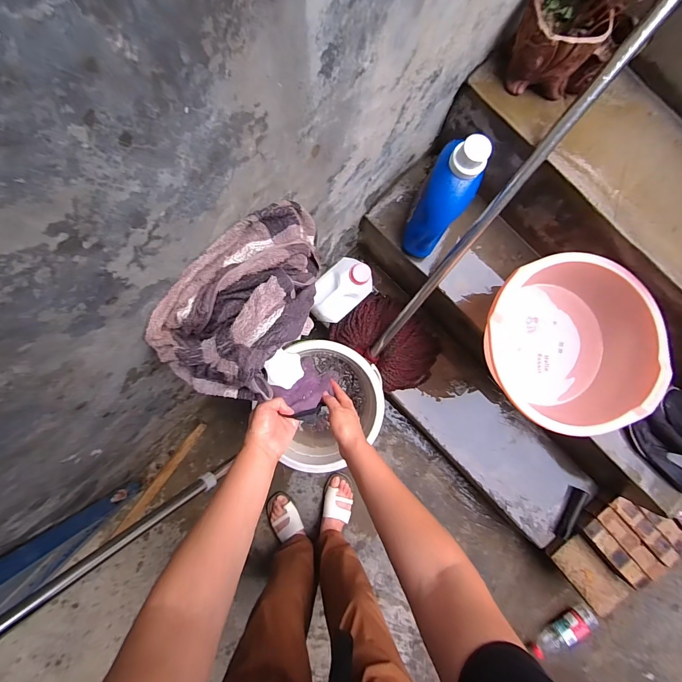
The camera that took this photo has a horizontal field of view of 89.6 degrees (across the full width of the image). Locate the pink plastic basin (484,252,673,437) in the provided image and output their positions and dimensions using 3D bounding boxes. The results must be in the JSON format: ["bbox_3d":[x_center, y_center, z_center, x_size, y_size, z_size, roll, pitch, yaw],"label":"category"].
[{"bbox_3d":[0.452,0.004,0.724,0.328,0.195,0.328,0,88,-4],"label":"pink plastic basin"}]

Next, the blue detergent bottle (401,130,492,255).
[{"bbox_3d":[0.199,-0.270,0.687,0.091,0.287,0.075,23,61,-3],"label":"blue detergent bottle"}]

